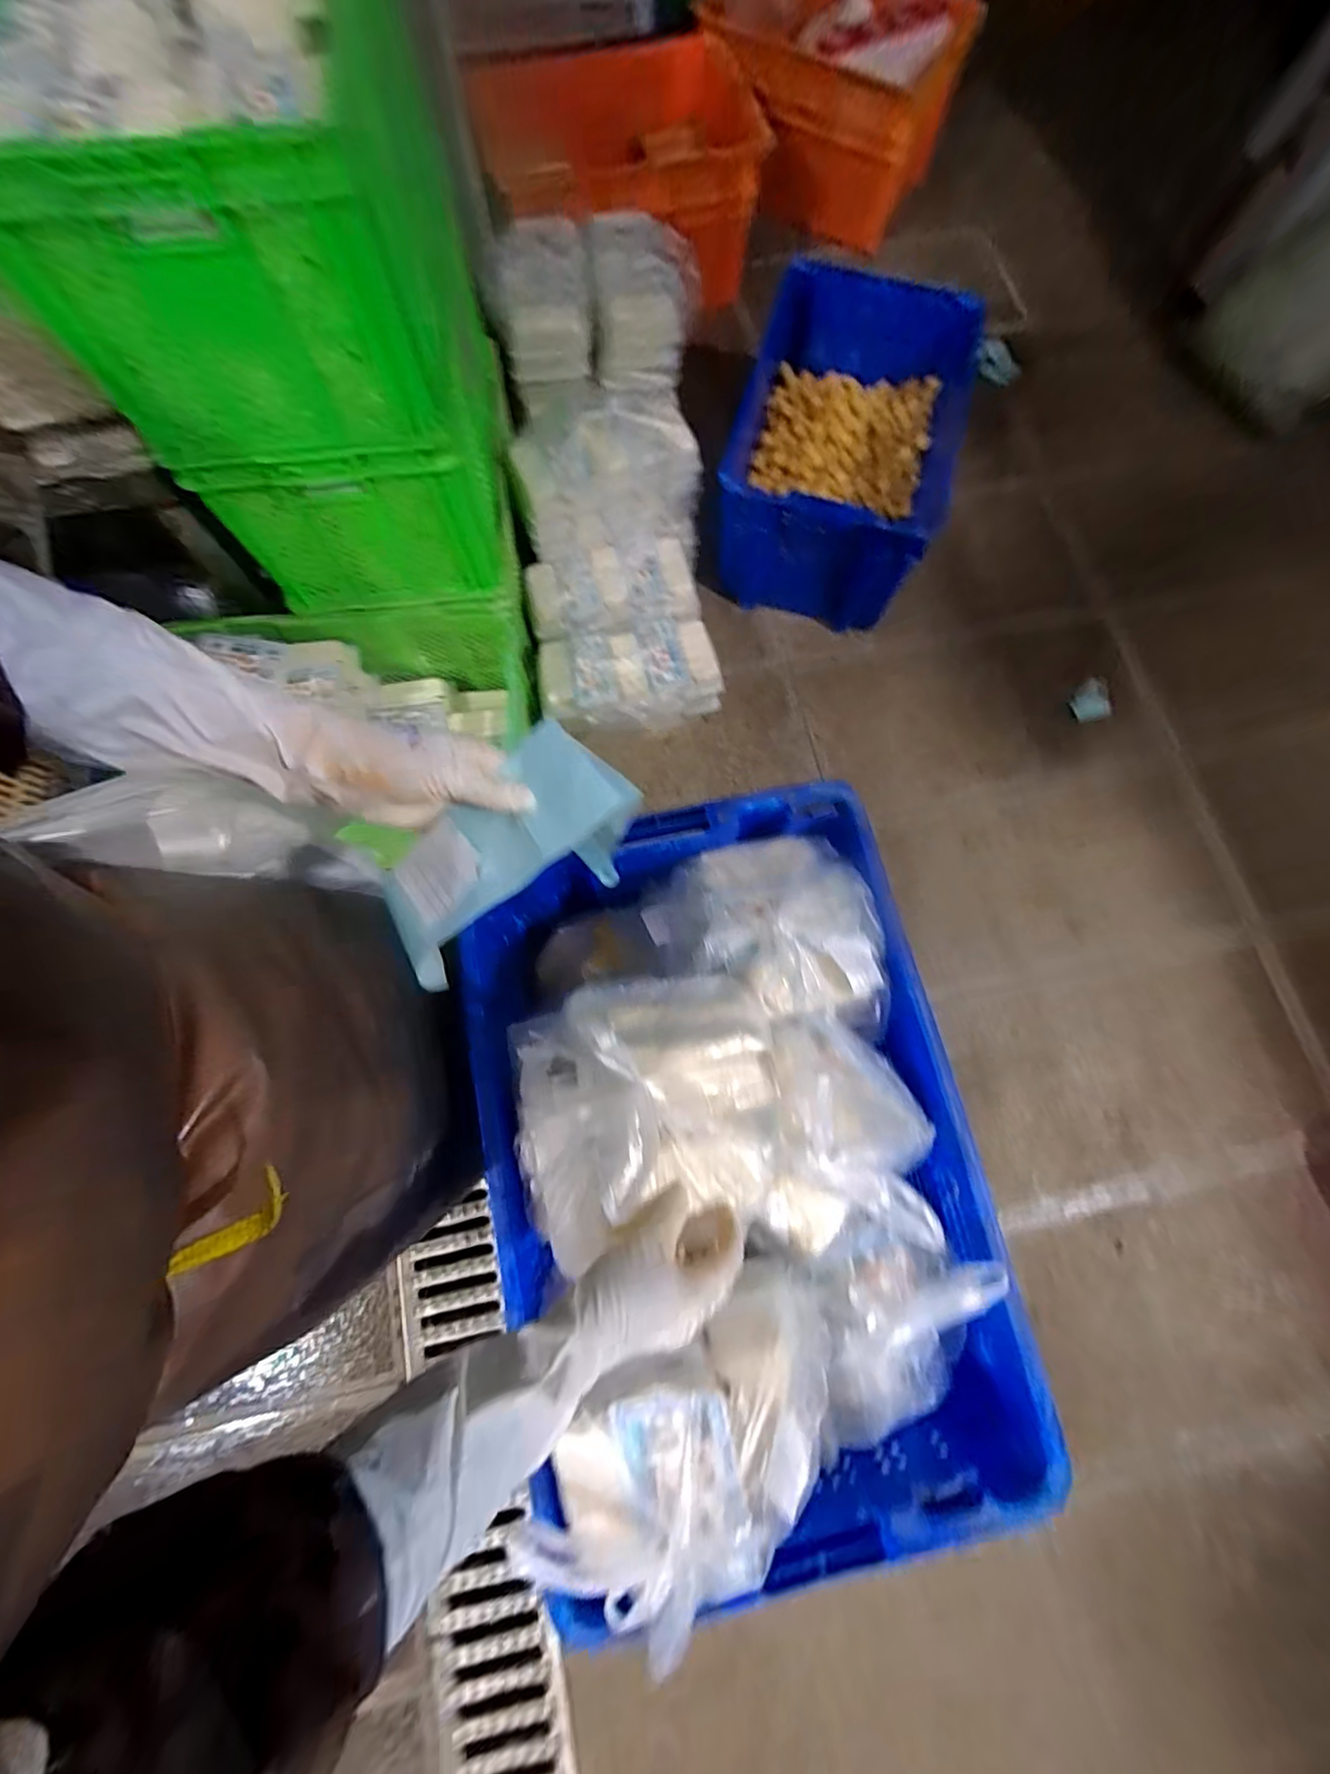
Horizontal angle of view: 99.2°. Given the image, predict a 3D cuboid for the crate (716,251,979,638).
[{"bbox_3d":[0.373,-0.944,1.249,0.439,0.297,0.580,14,77,2],"label":"crate"}]

